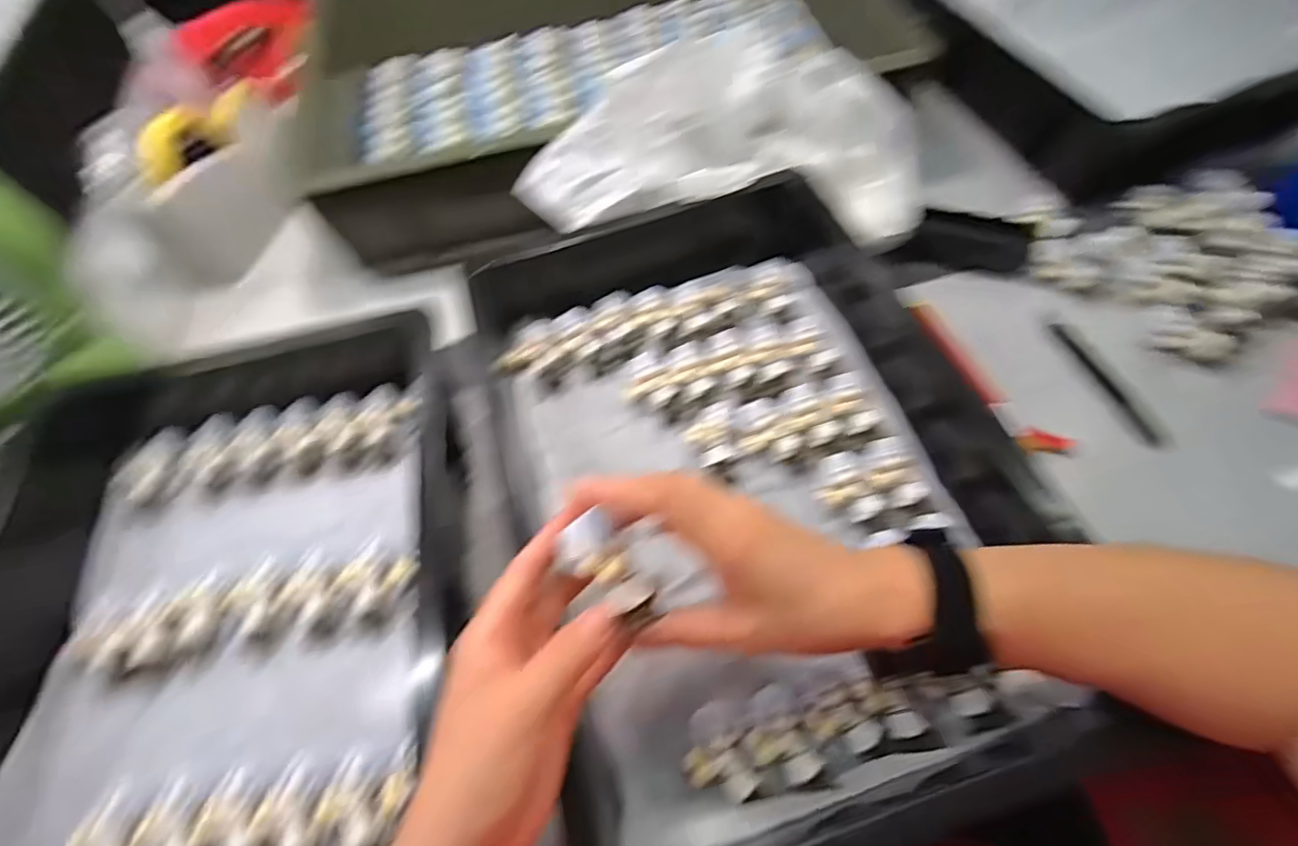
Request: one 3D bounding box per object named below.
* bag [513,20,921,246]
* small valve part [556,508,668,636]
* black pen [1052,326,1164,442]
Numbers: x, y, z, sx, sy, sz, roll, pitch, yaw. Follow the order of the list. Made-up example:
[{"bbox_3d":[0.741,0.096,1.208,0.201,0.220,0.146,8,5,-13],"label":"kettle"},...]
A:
[{"bbox_3d":[0.070,-0.238,0.504,0.344,0.167,0.116,-6,60,1],"label":"bag"},{"bbox_3d":[-0.017,0.074,0.271,0.028,0.022,0.061,-42,100,-14],"label":"small valve part"},{"bbox_3d":[0.378,-0.036,0.461,0.013,0.004,0.122,-20,61,-6],"label":"black pen"}]

